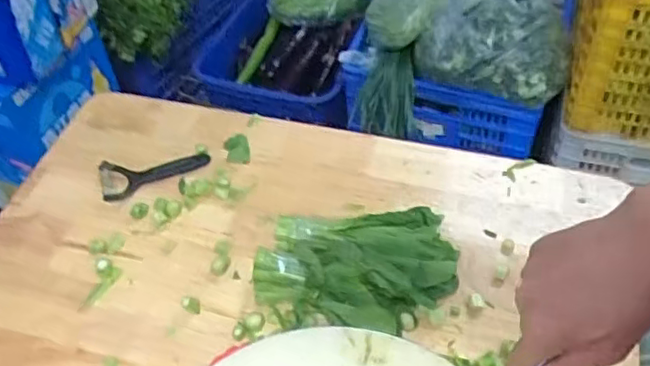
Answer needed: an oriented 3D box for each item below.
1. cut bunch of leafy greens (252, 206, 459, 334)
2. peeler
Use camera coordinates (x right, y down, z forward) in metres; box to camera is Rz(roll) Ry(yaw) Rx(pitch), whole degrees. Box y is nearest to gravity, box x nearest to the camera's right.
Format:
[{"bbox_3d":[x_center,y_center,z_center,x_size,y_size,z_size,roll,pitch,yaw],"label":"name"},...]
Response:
[{"bbox_3d":[0.032,0.092,0.692,0.214,0.056,0.119,-1,51,4],"label":"cut bunch of leafy greens"},{"bbox_3d":[-0.228,-0.020,0.852,0.142,0.016,0.068,-20,52,-11],"label":"peeler"}]

